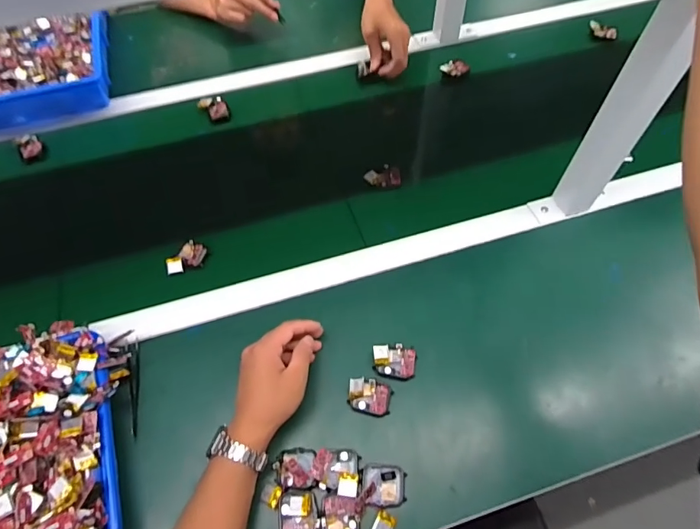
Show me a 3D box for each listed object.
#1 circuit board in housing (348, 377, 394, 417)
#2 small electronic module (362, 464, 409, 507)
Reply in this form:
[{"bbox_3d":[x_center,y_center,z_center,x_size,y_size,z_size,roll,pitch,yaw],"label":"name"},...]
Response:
[{"bbox_3d":[0.022,0.151,0.510,0.049,0.009,0.037,12,61,8],"label":"circuit board in housing"},{"bbox_3d":[0.036,0.229,0.465,0.044,0.010,0.039,2,60,3],"label":"small electronic module"}]

